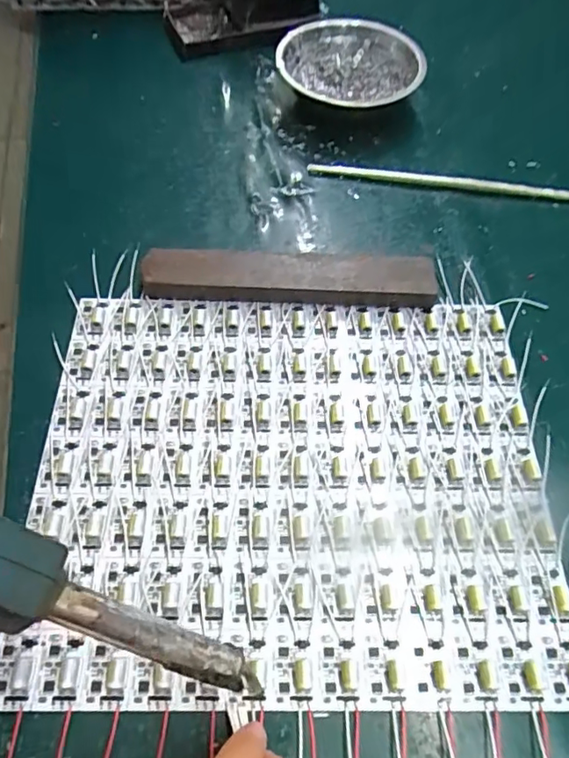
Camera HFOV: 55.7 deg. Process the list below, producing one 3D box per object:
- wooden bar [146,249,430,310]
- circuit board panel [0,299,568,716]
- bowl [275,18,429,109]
[{"bbox_3d":[0.003,-0.072,0.375,0.198,0.019,0.037,2,60,0],"label":"wooden bar"},{"bbox_3d":[0.003,0.053,0.313,0.287,0.008,0.236,1,60,0],"label":"circuit board panel"},{"bbox_3d":[0.058,-0.278,0.489,0.123,0.047,0.123,1,60,-1],"label":"bowl"}]

